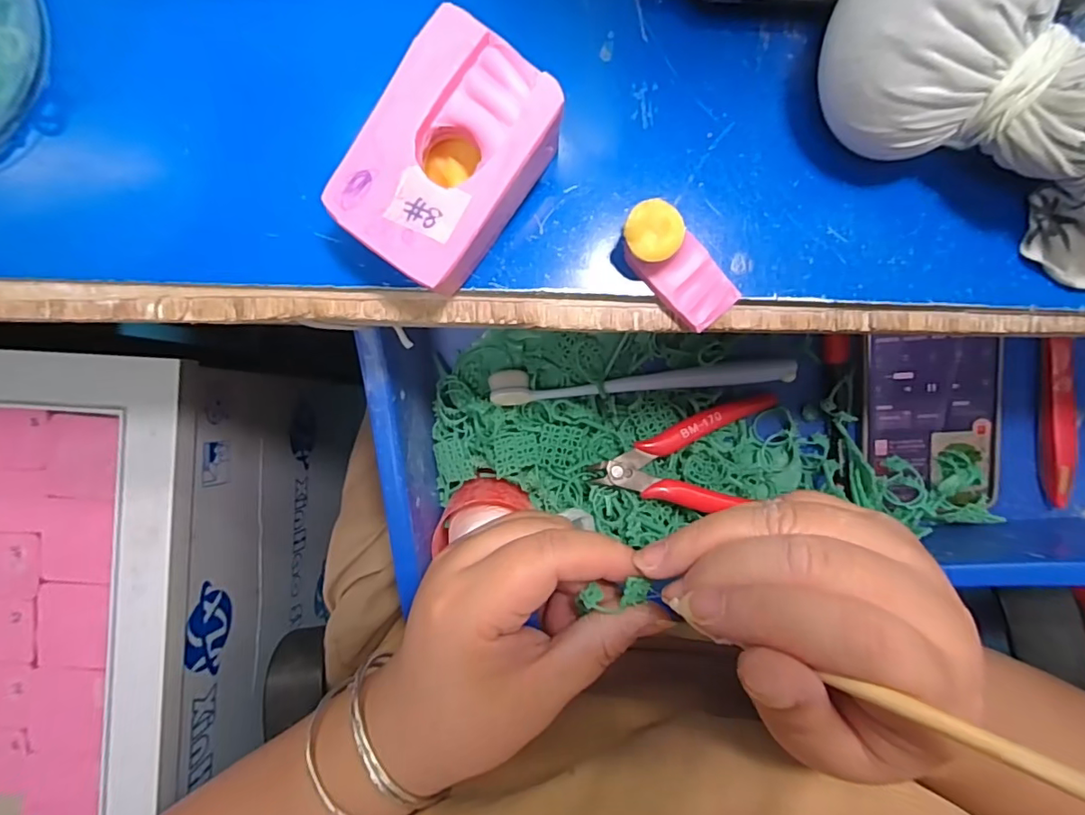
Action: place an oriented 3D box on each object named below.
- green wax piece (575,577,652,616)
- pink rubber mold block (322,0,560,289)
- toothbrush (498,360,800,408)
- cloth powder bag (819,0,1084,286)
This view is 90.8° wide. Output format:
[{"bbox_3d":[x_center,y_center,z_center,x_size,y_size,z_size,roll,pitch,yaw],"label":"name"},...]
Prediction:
[{"bbox_3d":[0.025,0.065,0.185,0.026,0.004,0.008,-11,97,9],"label":"green wax piece"},{"bbox_3d":[-0.030,-0.076,0.172,0.050,0.035,0.069,35,90,0],"label":"pink rubber mold block"},{"bbox_3d":[0.061,-0.015,0.317,0.182,0.017,0.019,-2,90,0],"label":"toothbrush"},{"bbox_3d":[0.156,-0.083,0.161,0.152,0.054,0.052,27,91,0],"label":"cloth powder bag"}]

